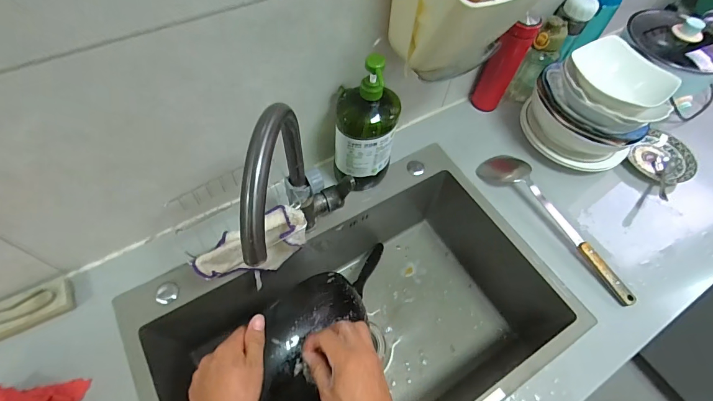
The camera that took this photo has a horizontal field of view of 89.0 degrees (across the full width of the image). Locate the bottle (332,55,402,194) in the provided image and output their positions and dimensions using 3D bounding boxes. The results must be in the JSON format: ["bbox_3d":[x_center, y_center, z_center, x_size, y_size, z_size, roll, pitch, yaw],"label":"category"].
[{"bbox_3d":[0.016,-0.120,0.629,0.103,0.271,0.077,6,59,0],"label":"bottle"}]

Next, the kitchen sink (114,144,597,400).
[{"bbox_3d":[0.002,0.243,0.696,0.664,0.227,0.435,-27,64,-18],"label":"kitchen sink"}]

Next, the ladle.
[{"bbox_3d":[0.394,0.029,0.706,0.092,0.038,0.357,-31,66,-20],"label":"ladle"}]

